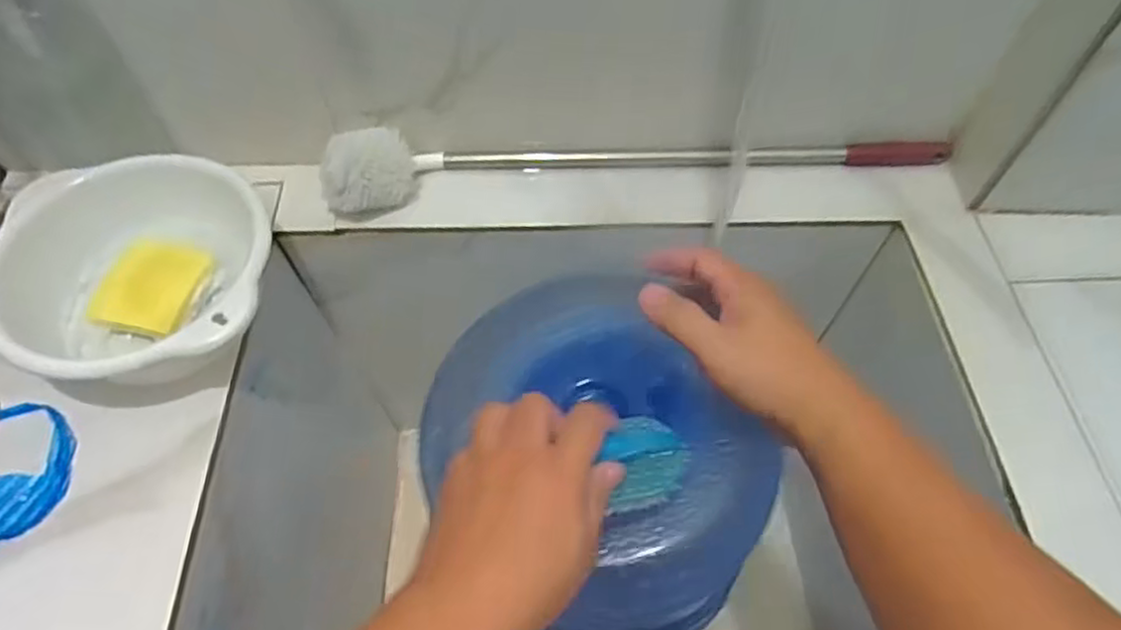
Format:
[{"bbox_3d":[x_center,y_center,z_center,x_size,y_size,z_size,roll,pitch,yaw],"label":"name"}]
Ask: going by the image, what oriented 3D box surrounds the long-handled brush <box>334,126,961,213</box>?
[{"bbox_3d":[0.078,-0.161,0.638,0.595,0.064,0.084,-7,58,-5],"label":"long-handled brush"}]

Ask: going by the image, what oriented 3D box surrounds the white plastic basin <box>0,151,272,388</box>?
[{"bbox_3d":[-0.319,-0.025,0.530,0.195,0.081,0.173,-5,57,-4],"label":"white plastic basin"}]

